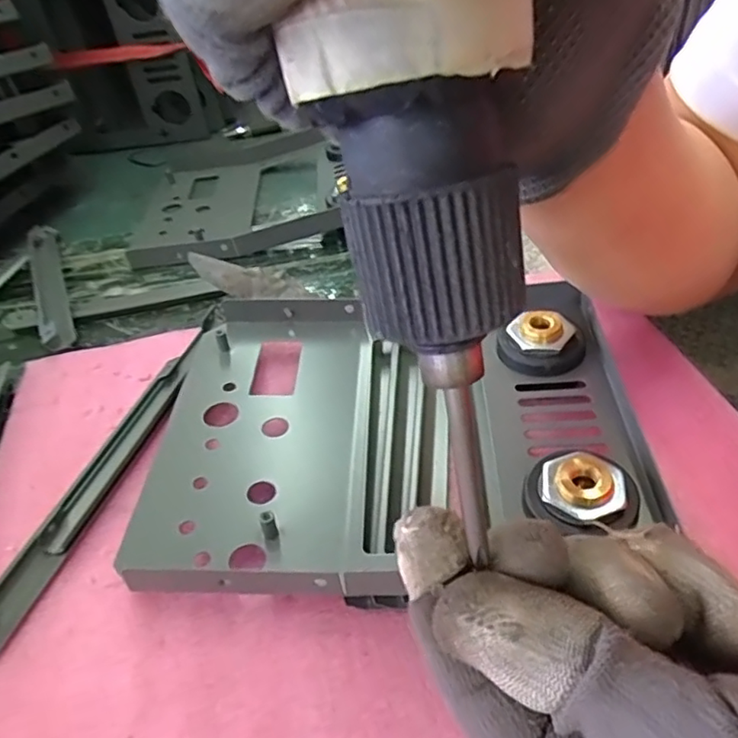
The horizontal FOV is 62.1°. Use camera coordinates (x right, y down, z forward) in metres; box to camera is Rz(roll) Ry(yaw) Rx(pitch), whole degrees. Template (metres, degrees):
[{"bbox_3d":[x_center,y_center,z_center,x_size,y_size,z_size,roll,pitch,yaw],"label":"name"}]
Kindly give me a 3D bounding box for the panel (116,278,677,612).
[{"bbox_3d":[0.006,0.019,0.257,0.187,0.025,0.152,-3,41,5],"label":"panel"}]

